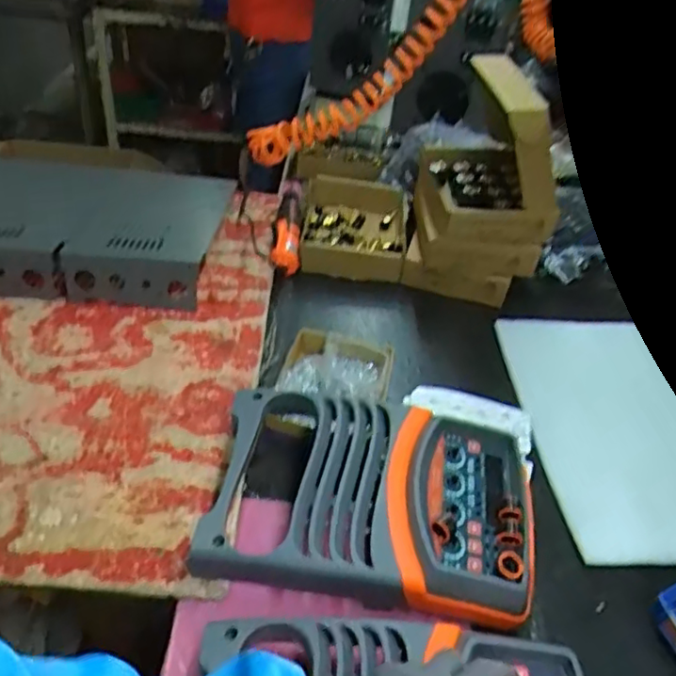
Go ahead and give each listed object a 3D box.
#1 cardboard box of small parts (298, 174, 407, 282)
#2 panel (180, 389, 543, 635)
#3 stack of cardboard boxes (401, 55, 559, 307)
[{"bbox_3d":[0.030,-0.197,1.121,0.184,0.070,0.241,5,40,-3],"label":"cardboard box of small parts"},{"bbox_3d":[0.035,0.167,0.635,0.319,0.099,0.201,11,40,4],"label":"panel"},{"bbox_3d":[0.236,-0.249,1.005,0.218,0.319,0.238,13,40,6],"label":"stack of cardboard boxes"}]

